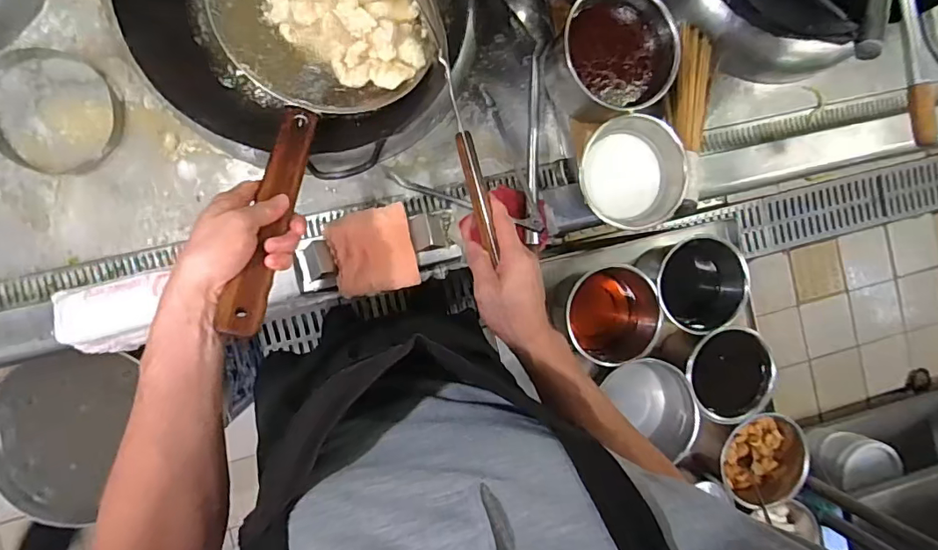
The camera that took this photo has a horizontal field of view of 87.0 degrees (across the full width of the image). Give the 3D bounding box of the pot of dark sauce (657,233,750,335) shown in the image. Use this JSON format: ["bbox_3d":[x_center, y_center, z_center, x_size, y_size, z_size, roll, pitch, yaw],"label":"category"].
[{"bbox_3d":[0.359,0.014,0.862,0.155,0.192,0.151,0,92,-9],"label":"pot of dark sauce"}]

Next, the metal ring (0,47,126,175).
[{"bbox_3d":[-0.621,-0.243,0.736,0.188,0.017,0.181,0,92,-9],"label":"metal ring"}]

